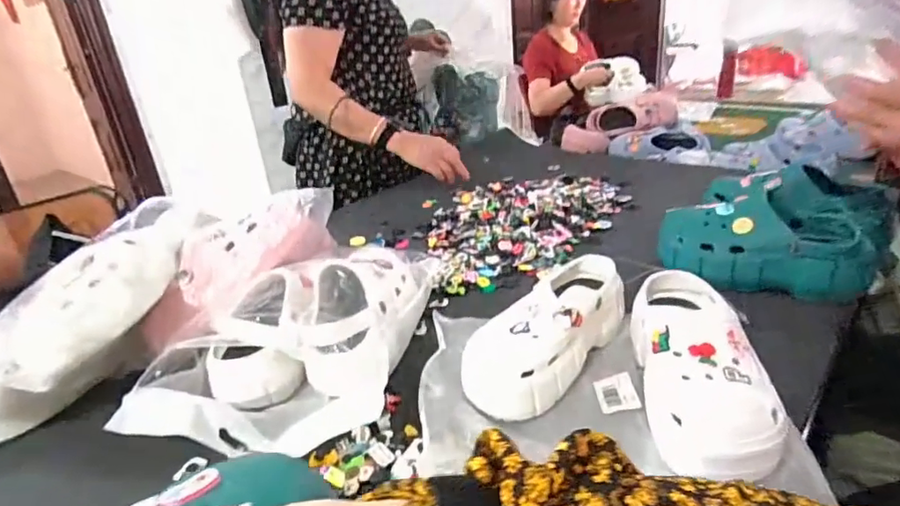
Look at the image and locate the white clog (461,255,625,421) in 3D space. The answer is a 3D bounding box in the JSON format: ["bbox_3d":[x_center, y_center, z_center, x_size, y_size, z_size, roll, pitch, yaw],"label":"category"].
[{"bbox_3d":[0.115,0.088,0.623,0.097,0.092,0.247,16,33,37],"label":"white clog"}]

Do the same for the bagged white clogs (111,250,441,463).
[{"bbox_3d":[-0.179,0.089,0.652,0.217,0.109,0.362,4,27,18],"label":"bagged white clogs"}]

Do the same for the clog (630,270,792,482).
[{"bbox_3d":[0.251,0.102,0.539,0.118,0.084,0.241,2,27,14],"label":"clog"}]

